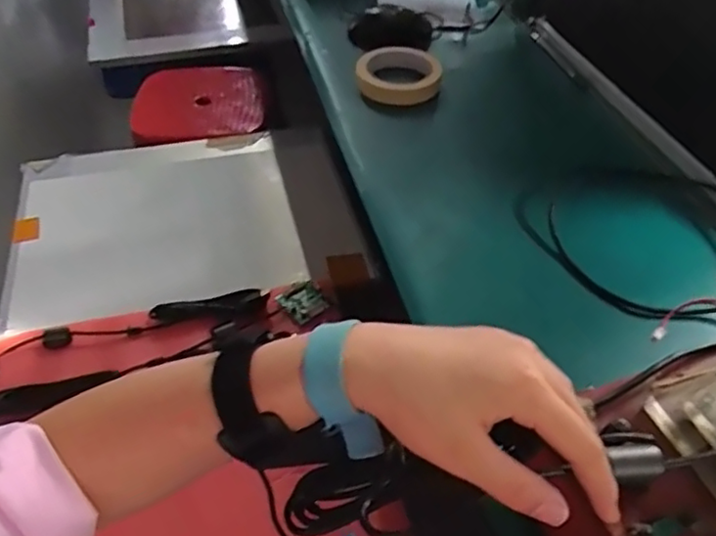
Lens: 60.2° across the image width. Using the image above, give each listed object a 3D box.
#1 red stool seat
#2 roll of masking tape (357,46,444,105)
[{"bbox_3d":[-0.308,-0.318,1.223,0.272,0.062,0.249,-8,47,-9],"label":"red stool seat"},{"bbox_3d":[0.050,-0.231,0.747,0.103,0.030,0.103,1,46,-1],"label":"roll of masking tape"}]

